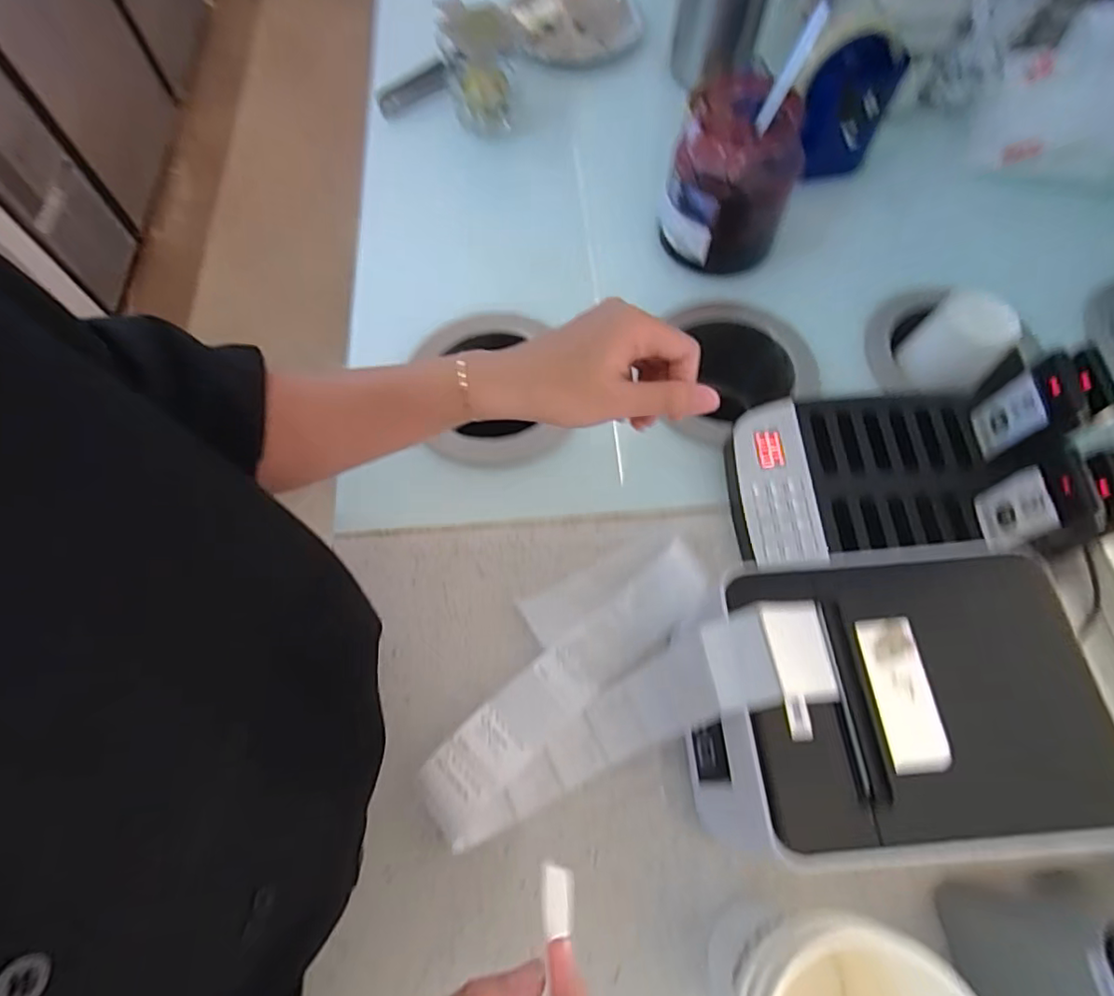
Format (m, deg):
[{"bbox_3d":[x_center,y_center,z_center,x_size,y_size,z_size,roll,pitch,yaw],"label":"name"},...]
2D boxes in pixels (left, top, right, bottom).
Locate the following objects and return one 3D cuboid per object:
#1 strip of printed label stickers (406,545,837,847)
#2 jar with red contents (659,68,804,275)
[{"bbox_3d":[0.014,0.090,0.339,0.214,0.129,0.133,-20,67,-7],"label":"strip of printed label stickers"},{"bbox_3d":[0.150,-0.278,0.512,0.102,0.113,0.133,14,67,8],"label":"jar with red contents"}]

